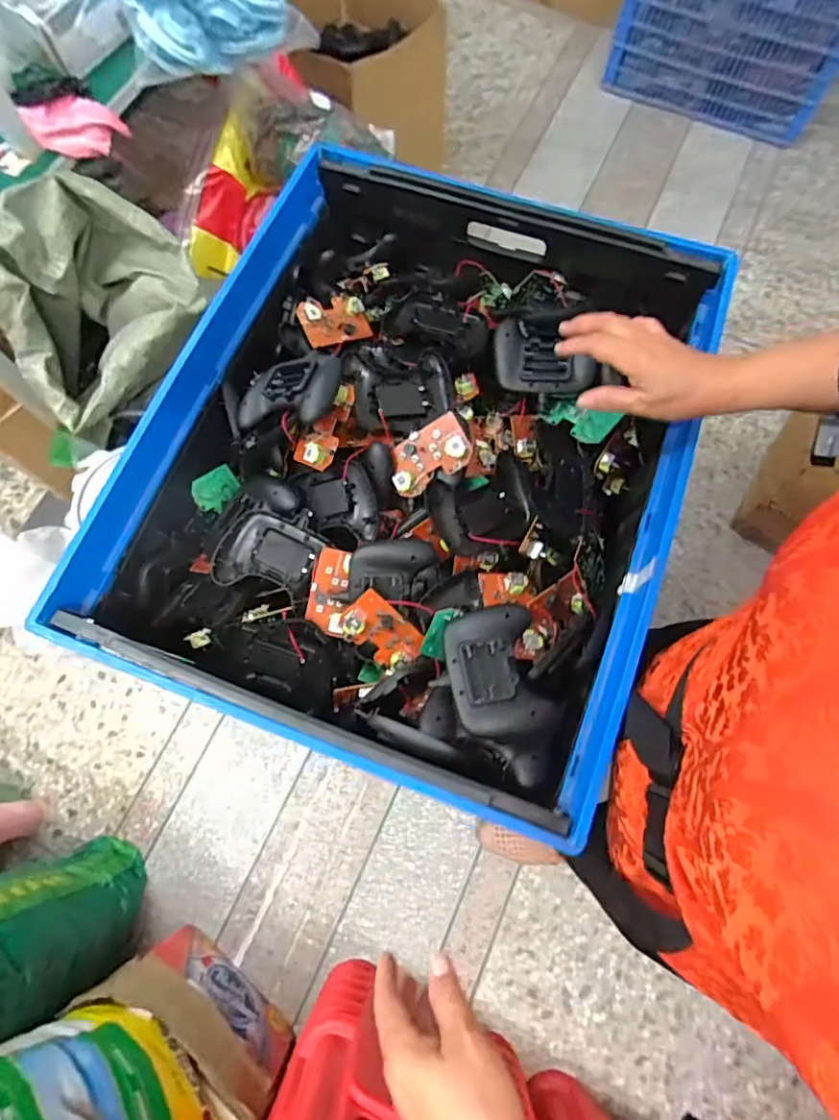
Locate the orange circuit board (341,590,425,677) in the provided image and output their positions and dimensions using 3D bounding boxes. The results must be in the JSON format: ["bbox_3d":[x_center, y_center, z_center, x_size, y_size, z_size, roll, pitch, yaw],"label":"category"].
[{"bbox_3d":[-0.039,0.075,0.580,0.055,0.009,0.083,-42,104,12],"label":"orange circuit board"}]

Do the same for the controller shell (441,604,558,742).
[{"bbox_3d":[0.071,0.103,0.519,0.087,0.019,0.121,-13,72,-5],"label":"controller shell"}]

